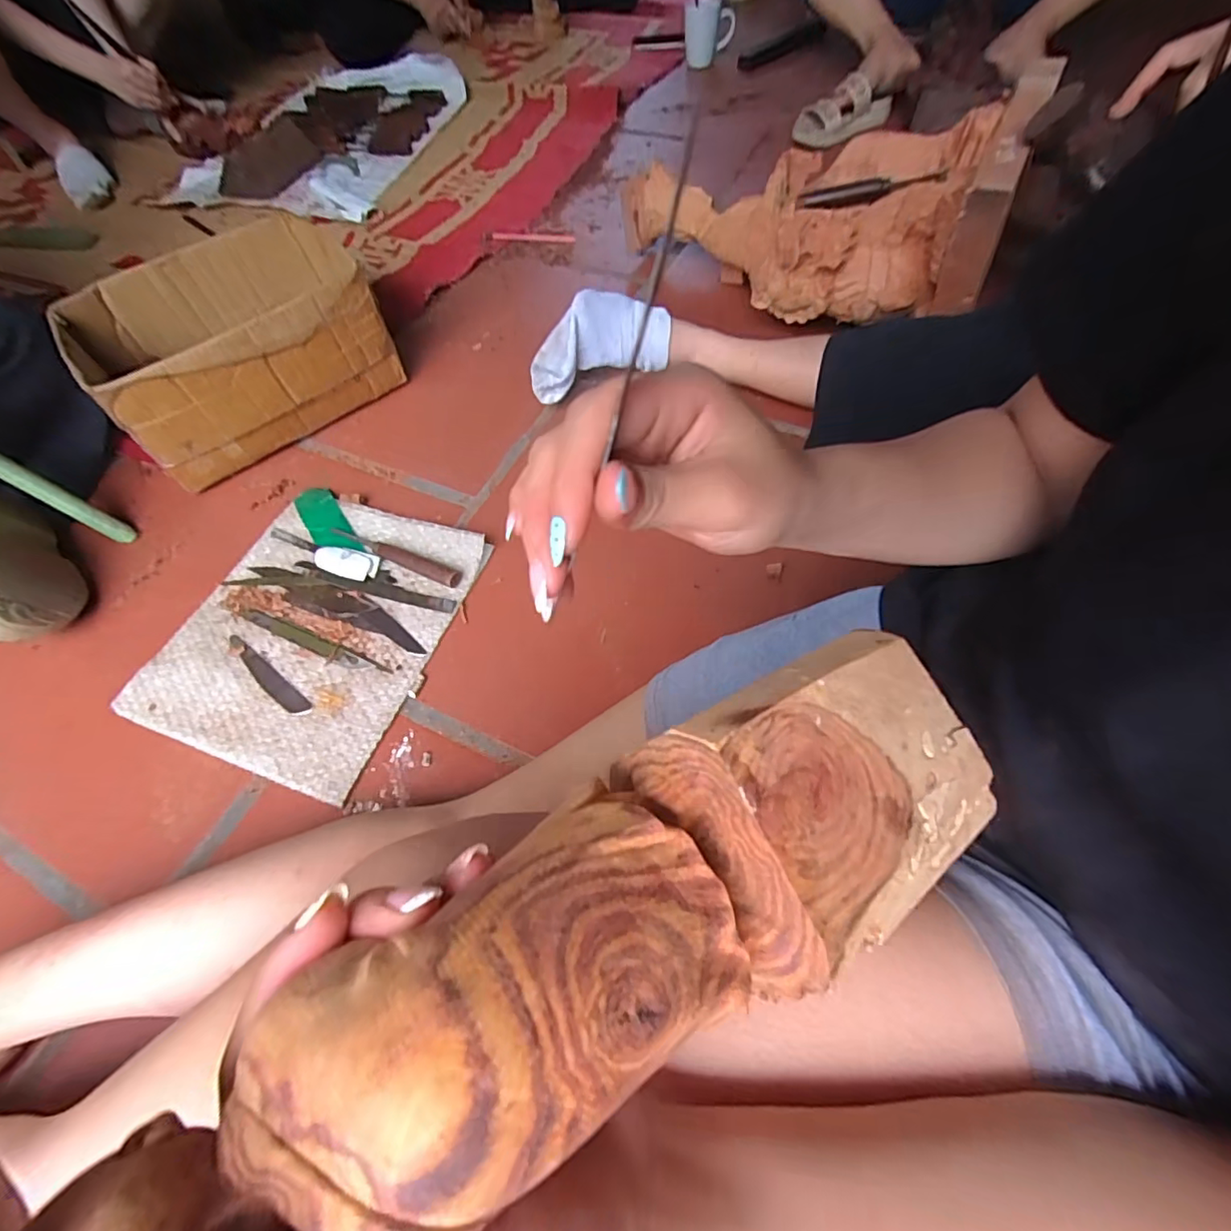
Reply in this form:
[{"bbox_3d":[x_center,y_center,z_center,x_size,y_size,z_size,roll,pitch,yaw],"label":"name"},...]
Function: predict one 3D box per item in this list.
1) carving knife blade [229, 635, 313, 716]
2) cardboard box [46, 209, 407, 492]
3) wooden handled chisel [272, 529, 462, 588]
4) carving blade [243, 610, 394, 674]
[{"bbox_3d":[-0.357,0.062,0.571,0.133,0.004,0.021,33,67,22],"label":"carving knife blade"},{"bbox_3d":[-0.491,-0.355,0.741,0.317,0.160,0.254,-38,63,-17],"label":"cardboard box"},{"bbox_3d":[-0.250,-0.072,0.627,0.176,0.014,0.021,22,63,17],"label":"wooden handled chisel"},{"bbox_3d":[-0.317,0.029,0.585,0.189,0.004,0.018,19,63,15],"label":"carving blade"}]

